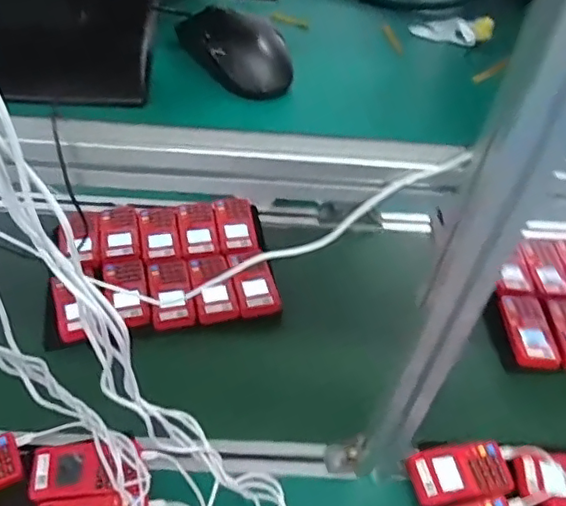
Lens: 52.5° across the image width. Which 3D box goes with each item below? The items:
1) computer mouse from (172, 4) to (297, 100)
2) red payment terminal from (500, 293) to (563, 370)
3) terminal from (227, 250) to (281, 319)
[{"bbox_3d":[-0.033,-0.154,0.424,0.060,0.035,0.099,-24,57,-27],"label":"computer mouse"},{"bbox_3d":[0.377,0.114,0.885,0.067,0.021,0.138,5,48,-1],"label":"red payment terminal"},{"bbox_3d":[-0.048,0.042,0.916,0.064,0.030,0.126,-9,49,-13],"label":"terminal"}]

